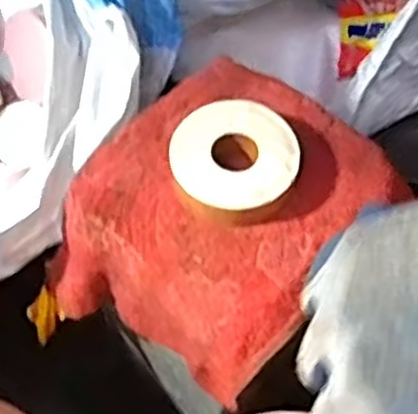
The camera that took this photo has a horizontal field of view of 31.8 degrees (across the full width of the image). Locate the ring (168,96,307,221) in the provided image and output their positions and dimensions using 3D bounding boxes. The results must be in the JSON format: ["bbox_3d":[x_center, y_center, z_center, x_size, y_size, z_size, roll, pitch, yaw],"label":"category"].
[{"bbox_3d":[0.020,-0.035,0.576,0.097,0.035,0.095,1,60,-1],"label":"ring"}]

